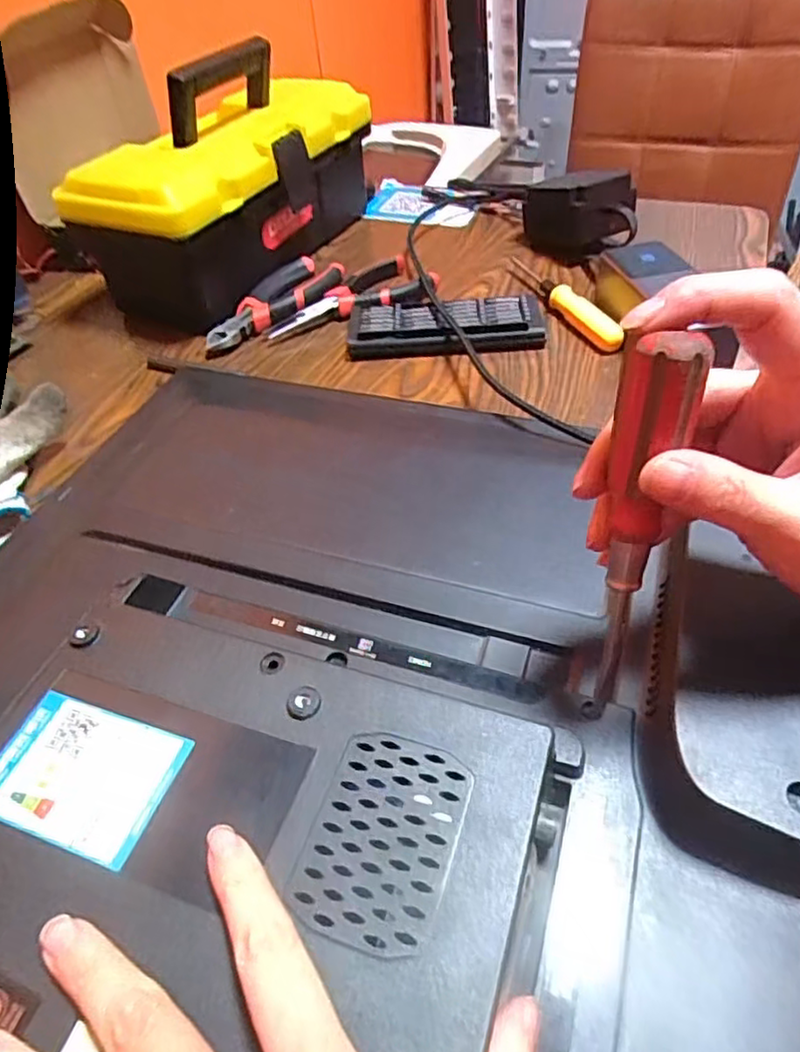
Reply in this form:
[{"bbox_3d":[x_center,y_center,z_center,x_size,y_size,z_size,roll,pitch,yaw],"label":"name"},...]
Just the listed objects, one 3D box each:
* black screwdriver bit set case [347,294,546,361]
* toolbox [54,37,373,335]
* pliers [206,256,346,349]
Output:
[{"bbox_3d":[0.036,-0.163,0.545,0.156,0.023,0.066,-2,46,5],"label":"black screwdriver bit set case"},{"bbox_3d":[-0.148,-0.322,0.603,0.129,0.165,0.298,21,52,24],"label":"toolbox"},{"bbox_3d":[-0.108,-0.199,0.579,0.051,0.014,0.147,20,52,24],"label":"pliers"}]

